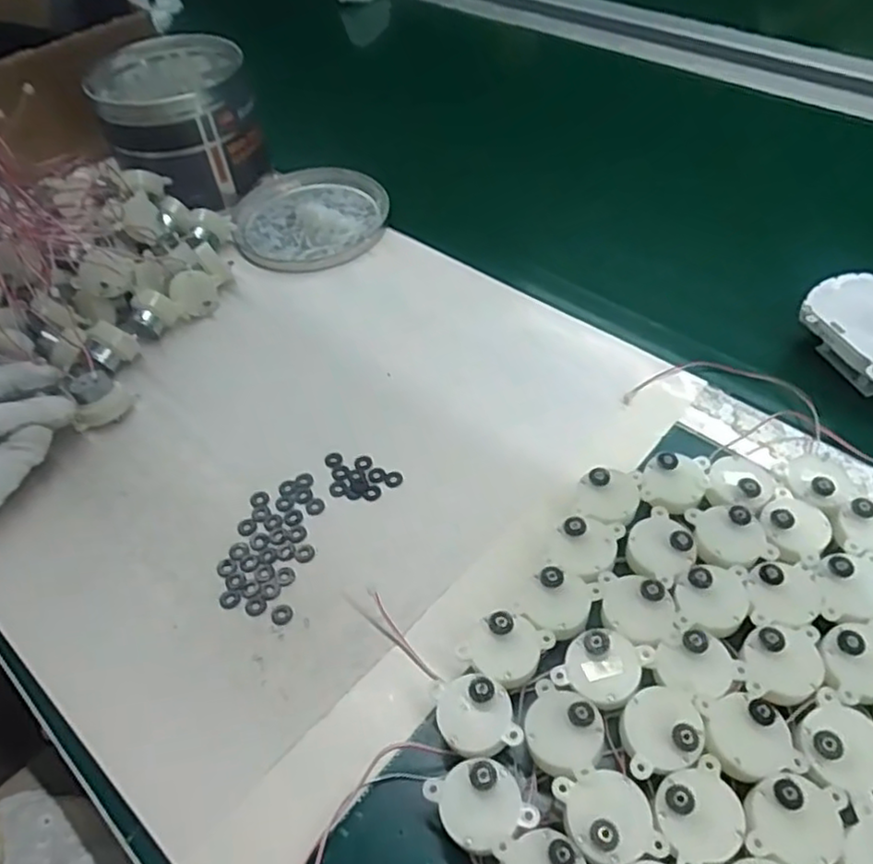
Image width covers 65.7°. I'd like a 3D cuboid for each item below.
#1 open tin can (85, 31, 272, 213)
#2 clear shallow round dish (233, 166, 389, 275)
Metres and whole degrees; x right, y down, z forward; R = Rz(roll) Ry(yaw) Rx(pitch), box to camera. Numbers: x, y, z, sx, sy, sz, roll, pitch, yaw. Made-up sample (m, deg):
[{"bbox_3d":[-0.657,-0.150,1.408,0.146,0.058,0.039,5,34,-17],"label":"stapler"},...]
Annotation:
[{"bbox_3d":[-0.218,-0.266,0.584,0.117,0.097,0.132,-18,52,-10],"label":"open tin can"},{"bbox_3d":[-0.106,-0.183,0.576,0.125,0.025,0.130,-2,51,2],"label":"clear shallow round dish"}]

